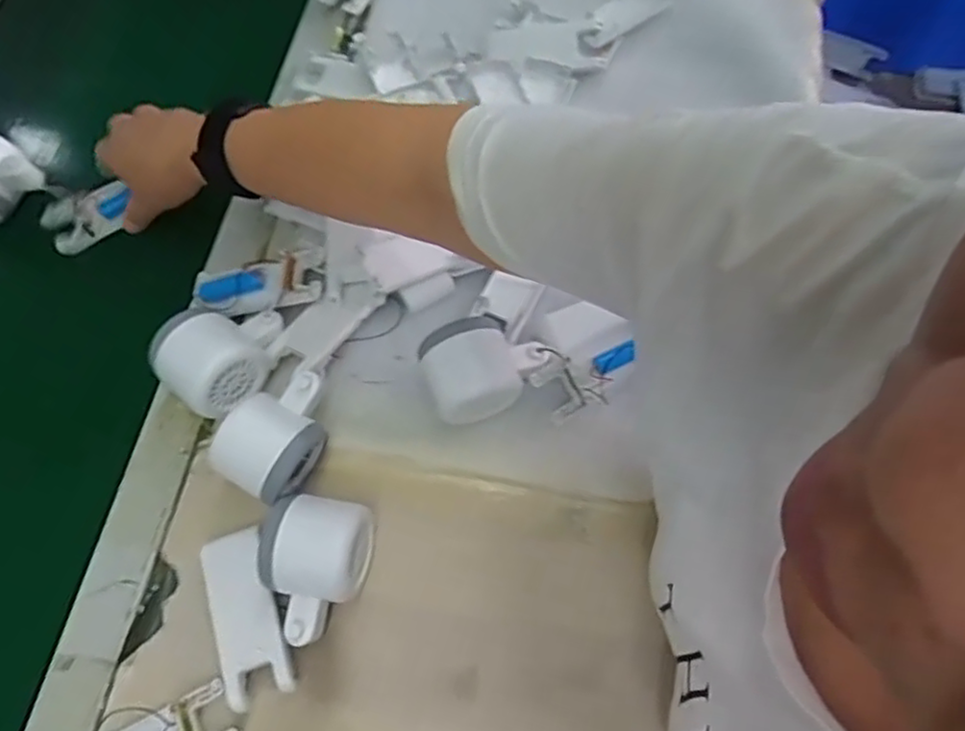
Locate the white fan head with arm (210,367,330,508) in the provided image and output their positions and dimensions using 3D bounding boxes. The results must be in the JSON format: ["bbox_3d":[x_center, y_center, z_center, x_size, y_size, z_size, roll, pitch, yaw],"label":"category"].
[{"bbox_3d":[-0.131,0.045,0.446,0.052,0.049,0.084,28,71,12],"label":"white fan head with arm"}]

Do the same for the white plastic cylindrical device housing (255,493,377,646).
[{"bbox_3d":[-0.104,0.125,0.422,0.068,0.048,0.087,8,68,4],"label":"white plastic cylindrical device housing"}]

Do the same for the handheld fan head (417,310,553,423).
[{"bbox_3d":[-0.001,-0.001,0.462,0.083,0.046,0.065,-35,71,-12],"label":"handheld fan head"}]

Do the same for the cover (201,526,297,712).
[{"bbox_3d":[-0.148,0.156,0.427,0.042,0.016,0.100,-19,68,-6],"label":"cover"}]

